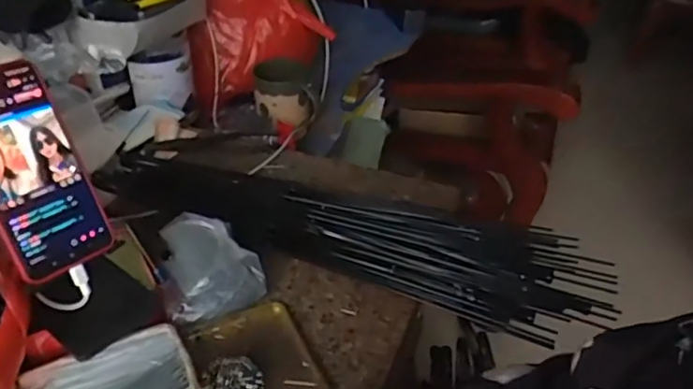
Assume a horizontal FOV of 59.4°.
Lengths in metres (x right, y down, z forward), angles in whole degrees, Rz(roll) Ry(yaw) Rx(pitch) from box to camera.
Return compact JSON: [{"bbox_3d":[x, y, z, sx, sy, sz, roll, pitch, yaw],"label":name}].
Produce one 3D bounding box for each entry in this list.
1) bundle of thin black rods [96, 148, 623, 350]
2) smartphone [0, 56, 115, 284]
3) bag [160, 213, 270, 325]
[{"bbox_3d":[-0.007,0.032,0.665,0.568,0.030,0.134,15,39,15],"label":"bundle of thin black rods"},{"bbox_3d":[-0.244,-0.019,0.468,0.079,0.164,0.014,-30,15,-36],"label":"smartphone"},{"bbox_3d":[-0.134,0.068,0.594,0.086,0.041,0.110,-13,40,-21],"label":"bag"}]

